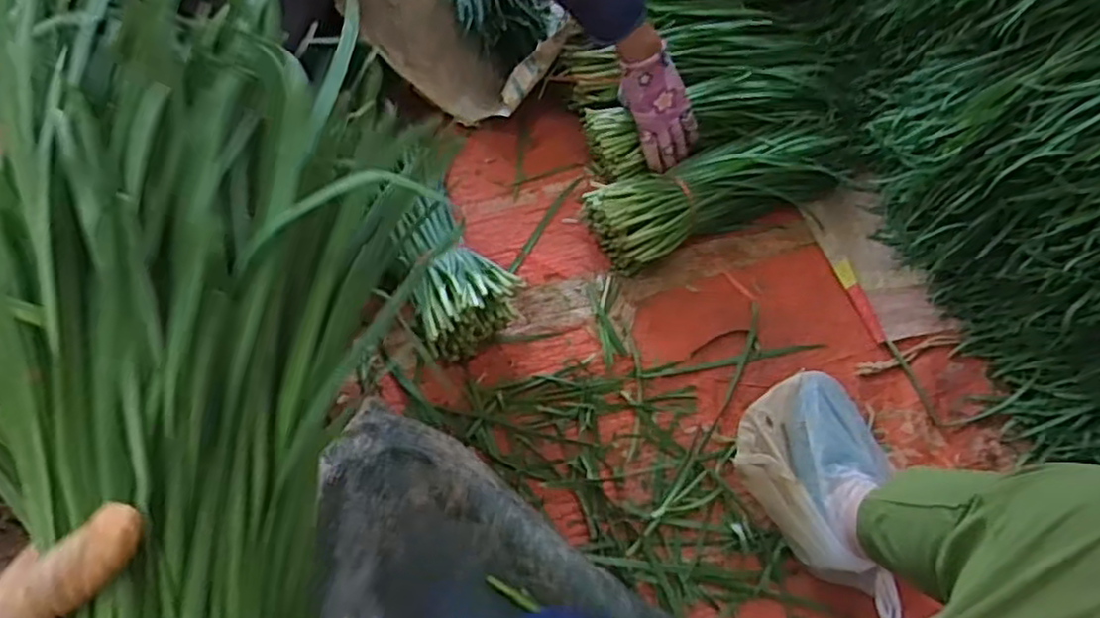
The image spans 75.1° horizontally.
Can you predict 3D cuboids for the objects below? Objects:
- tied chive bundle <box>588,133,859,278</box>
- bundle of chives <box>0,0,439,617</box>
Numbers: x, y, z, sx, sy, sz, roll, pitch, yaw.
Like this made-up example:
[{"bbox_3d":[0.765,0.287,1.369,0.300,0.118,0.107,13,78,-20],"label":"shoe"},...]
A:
[{"bbox_3d":[0.246,-0.177,1.016,0.390,0.091,0.127,-22,63,-13],"label":"tied chive bundle"},{"bbox_3d":[-0.147,0.040,0.308,0.172,0.098,0.413,-5,77,-4],"label":"bundle of chives"}]

